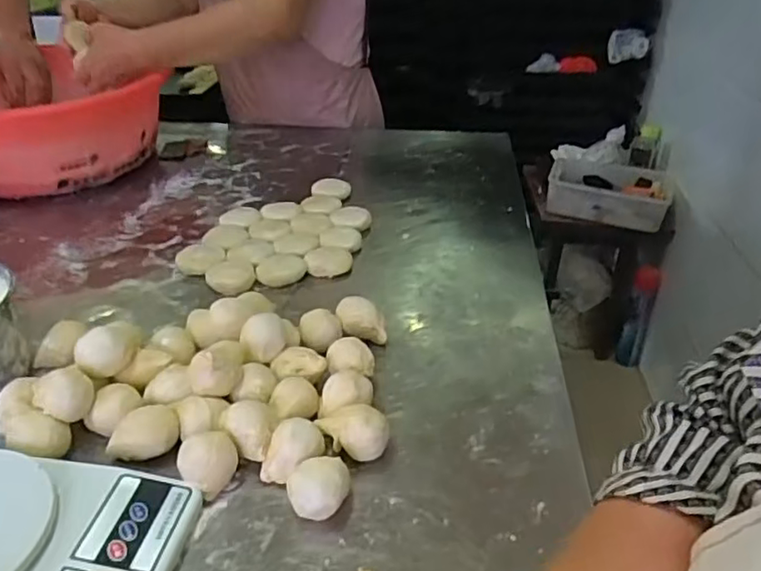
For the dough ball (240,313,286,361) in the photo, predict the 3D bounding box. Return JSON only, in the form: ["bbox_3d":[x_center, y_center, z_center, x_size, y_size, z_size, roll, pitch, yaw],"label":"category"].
[{"bbox_3d":[-0.105,0.045,0.552,0.039,0.029,0.033,-10,34,-16],"label":"dough ball"}]

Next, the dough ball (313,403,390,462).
[{"bbox_3d":[-0.022,0.120,0.484,0.054,0.037,0.034,-1,32,-1],"label":"dough ball"}]

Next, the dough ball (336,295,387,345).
[{"bbox_3d":[-0.019,0.036,0.608,0.044,0.038,0.037,-5,33,-9],"label":"dough ball"}]

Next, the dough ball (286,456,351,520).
[{"bbox_3d":[-0.044,0.150,0.445,0.044,0.036,0.034,-7,33,-11],"label":"dough ball"}]

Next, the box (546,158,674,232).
[{"bbox_3d":[0.585,-0.233,1.578,0.285,0.106,0.186,14,35,21],"label":"box"}]

